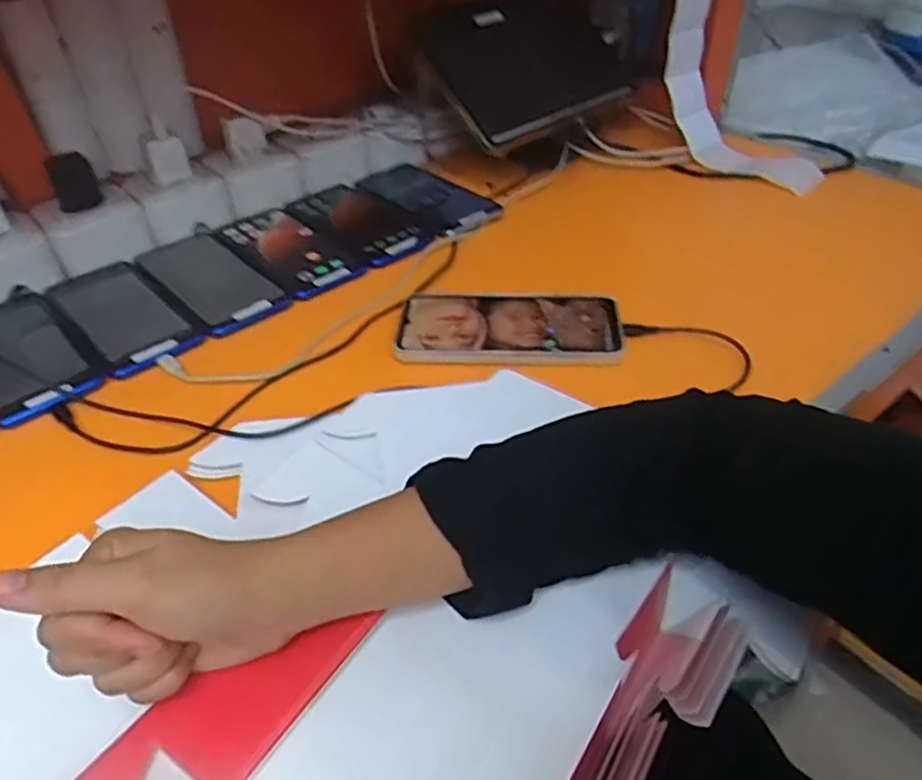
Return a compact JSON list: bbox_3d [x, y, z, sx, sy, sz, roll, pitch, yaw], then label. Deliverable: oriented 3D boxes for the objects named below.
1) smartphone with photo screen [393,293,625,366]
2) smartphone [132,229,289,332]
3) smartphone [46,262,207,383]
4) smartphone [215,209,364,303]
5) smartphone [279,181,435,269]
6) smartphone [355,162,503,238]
[{"bbox_3d":[0.036,-0.050,0.524,0.166,0.007,0.082,1,41,5],"label":"smartphone with photo screen"},{"bbox_3d":[-0.224,-0.099,0.604,0.074,0.006,0.168,-29,47,-27],"label":"smartphone"},{"bbox_3d":[-0.279,-0.065,0.566,0.074,0.010,0.168,-32,48,-29],"label":"smartphone"},{"bbox_3d":[-0.164,-0.132,0.642,0.080,0.008,0.168,-30,47,-28],"label":"smartphone"},{"bbox_3d":[-0.101,-0.170,0.678,0.086,0.005,0.182,-30,47,-28],"label":"smartphone"},{"bbox_3d":[-0.036,-0.207,0.724,0.078,0.014,0.178,-28,46,-26],"label":"smartphone"}]

